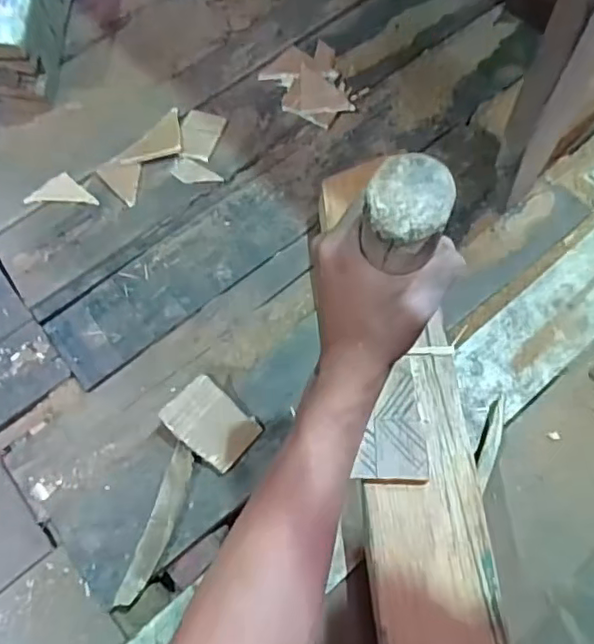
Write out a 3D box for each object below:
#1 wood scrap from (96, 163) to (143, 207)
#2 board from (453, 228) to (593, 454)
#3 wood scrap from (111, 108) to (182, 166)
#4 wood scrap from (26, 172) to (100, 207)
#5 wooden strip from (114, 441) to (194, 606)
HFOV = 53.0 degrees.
[{"bbox_3d":[-0.214,-0.168,0.715,0.050,0.008,0.052,5,68,3],"label":"wood scrap"},{"bbox_3d":[0.352,-0.064,0.662,0.498,0.008,0.088,-38,72,-14],"label":"board"},{"bbox_3d":[-0.170,-0.214,0.720,0.048,0.009,0.094,42,74,16],"label":"wood scrap"},{"bbox_3d":[-0.280,-0.157,0.709,0.085,0.006,0.040,-2,67,0],"label":"wood scrap"},{"bbox_3d":[-0.127,0.187,0.553,0.025,0.012,0.143,15,68,7],"label":"wooden strip"}]

